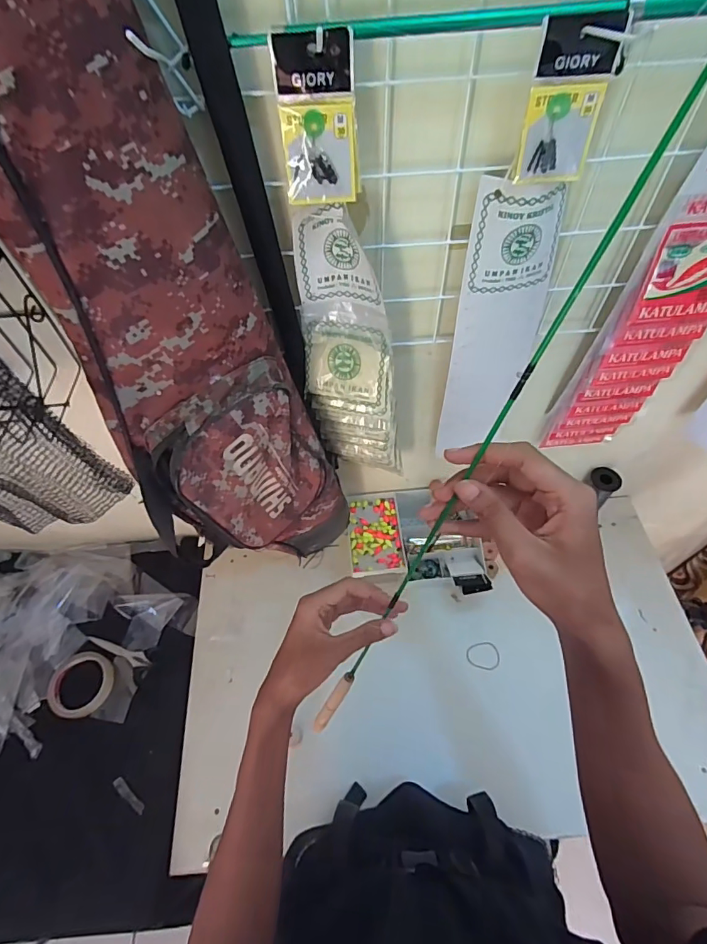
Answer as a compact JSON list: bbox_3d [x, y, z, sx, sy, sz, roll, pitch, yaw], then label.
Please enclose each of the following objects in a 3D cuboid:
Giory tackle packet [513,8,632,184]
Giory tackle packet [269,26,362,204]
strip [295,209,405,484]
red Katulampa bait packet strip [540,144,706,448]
[{"bbox_3d":[0.149,-0.256,0.319,0.052,0.092,0.010,2,57,5],"label":"Giory tackle packet"},{"bbox_3d":[-0.024,-0.243,0.320,0.054,0.094,0.017,0,56,3],"label":"Giory tackle packet"},{"bbox_3d":[0.002,-0.111,0.506,0.107,0.324,0.070,-5,56,0],"label":"strip"},{"bbox_3d":[0.334,-0.152,0.515,0.108,0.400,0.027,-3,56,1],"label":"red Katulampa bait packet strip"}]

